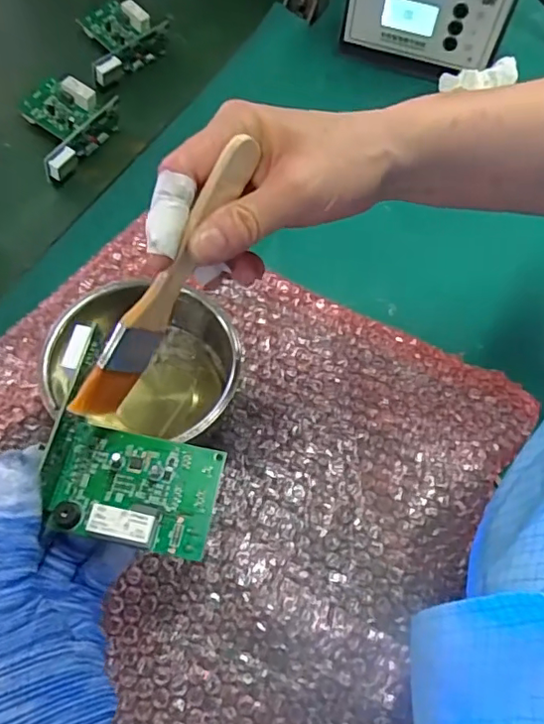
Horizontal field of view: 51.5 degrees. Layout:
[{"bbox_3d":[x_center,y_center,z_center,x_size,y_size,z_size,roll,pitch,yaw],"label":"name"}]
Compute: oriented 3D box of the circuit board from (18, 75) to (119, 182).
[{"bbox_3d":[-0.201,-0.215,0.522,0.091,0.038,0.099,25,65,9],"label":"circuit board"}]

